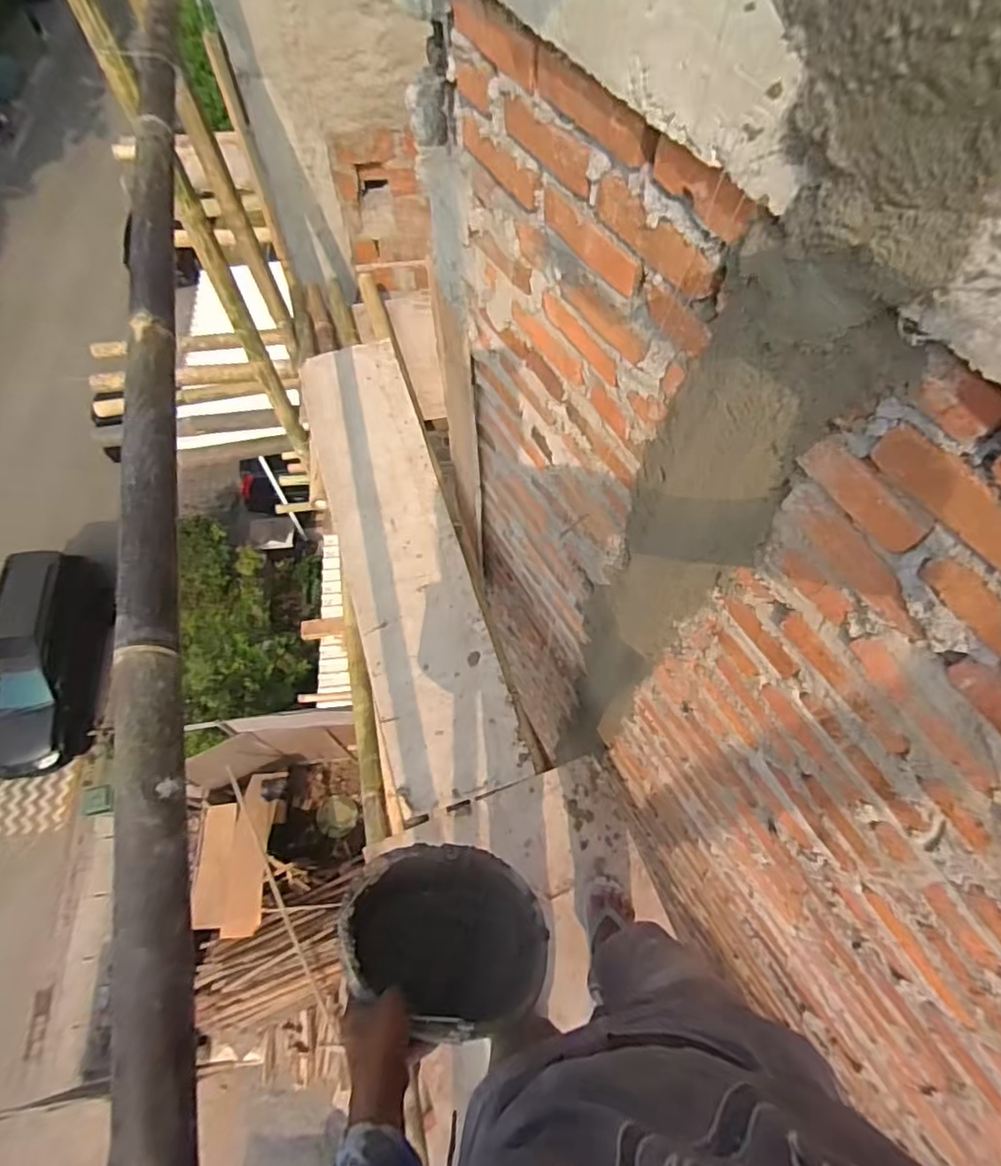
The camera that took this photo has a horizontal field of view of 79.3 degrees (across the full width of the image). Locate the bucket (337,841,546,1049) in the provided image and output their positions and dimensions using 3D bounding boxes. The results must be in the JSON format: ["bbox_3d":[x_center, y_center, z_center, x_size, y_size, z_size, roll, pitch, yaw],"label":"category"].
[{"bbox_3d":[-0.077,0.442,0.771,0.268,0.180,0.197,28,60,-19],"label":"bucket"}]

